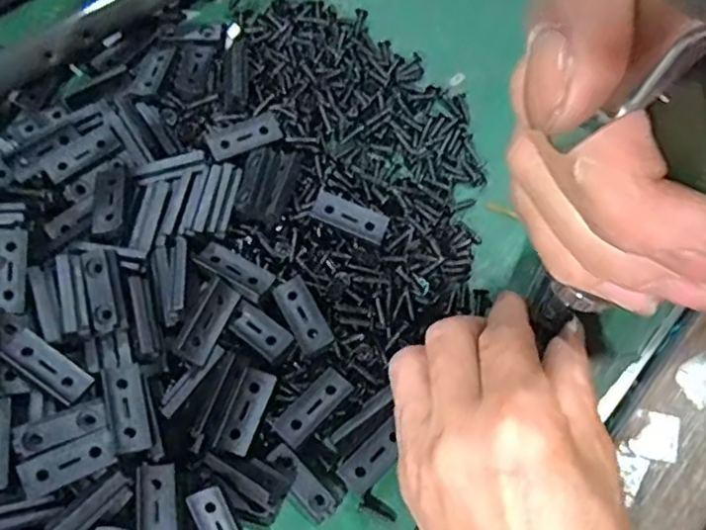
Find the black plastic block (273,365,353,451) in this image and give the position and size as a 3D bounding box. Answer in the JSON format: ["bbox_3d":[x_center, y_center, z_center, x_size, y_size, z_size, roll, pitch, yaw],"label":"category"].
[{"bbox_3d":[-0.016,0.059,0.267,0.014,0.006,0.034,42,74,14],"label":"black plastic block"}]

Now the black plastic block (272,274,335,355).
[{"bbox_3d":[-0.021,0.021,0.276,0.014,0.009,0.034,-27,72,-11],"label":"black plastic block"}]

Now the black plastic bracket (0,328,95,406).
[{"bbox_3d":[-0.123,0.040,0.258,0.036,0.008,0.014,33,72,11],"label":"black plastic bracket"}]

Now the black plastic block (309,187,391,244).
[{"bbox_3d":[-0.001,-0.022,0.294,0.035,0.004,0.015,23,69,3],"label":"black plastic block"}]

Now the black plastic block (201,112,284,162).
[{"bbox_3d":[-0.053,-0.062,0.311,0.035,0.004,0.015,-26,80,-14],"label":"black plastic block"}]

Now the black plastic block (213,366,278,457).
[{"bbox_3d":[-0.044,0.059,0.263,0.014,0.006,0.034,22,86,7],"label":"black plastic block"}]

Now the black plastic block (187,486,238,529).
[{"bbox_3d":[-0.052,0.103,0.252,0.013,0.004,0.034,-25,91,-10],"label":"black plastic block"}]

